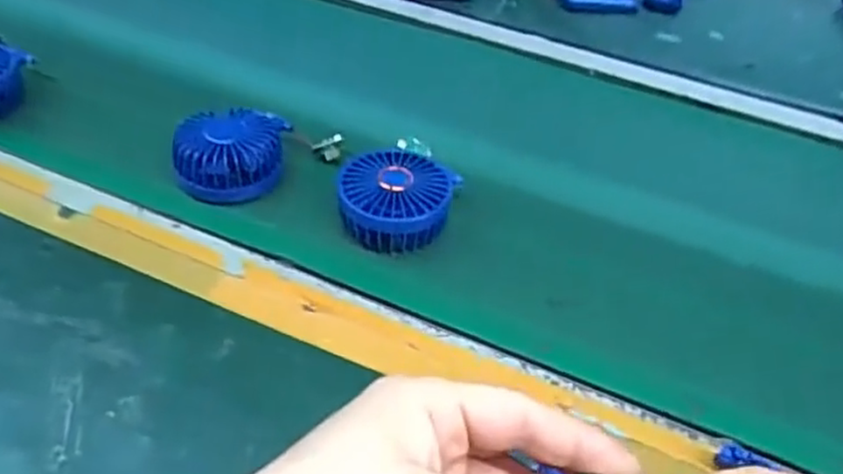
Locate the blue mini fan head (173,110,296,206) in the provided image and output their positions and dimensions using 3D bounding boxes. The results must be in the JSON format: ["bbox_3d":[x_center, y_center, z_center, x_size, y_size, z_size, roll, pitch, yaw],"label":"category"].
[{"bbox_3d":[-0.156,-0.072,0.578,0.091,0.043,0.077,-9,45,-14],"label":"blue mini fan head"}]

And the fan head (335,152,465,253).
[{"bbox_3d":[-0.019,-0.031,0.552,0.086,0.037,0.083,3,43,-3],"label":"fan head"}]

